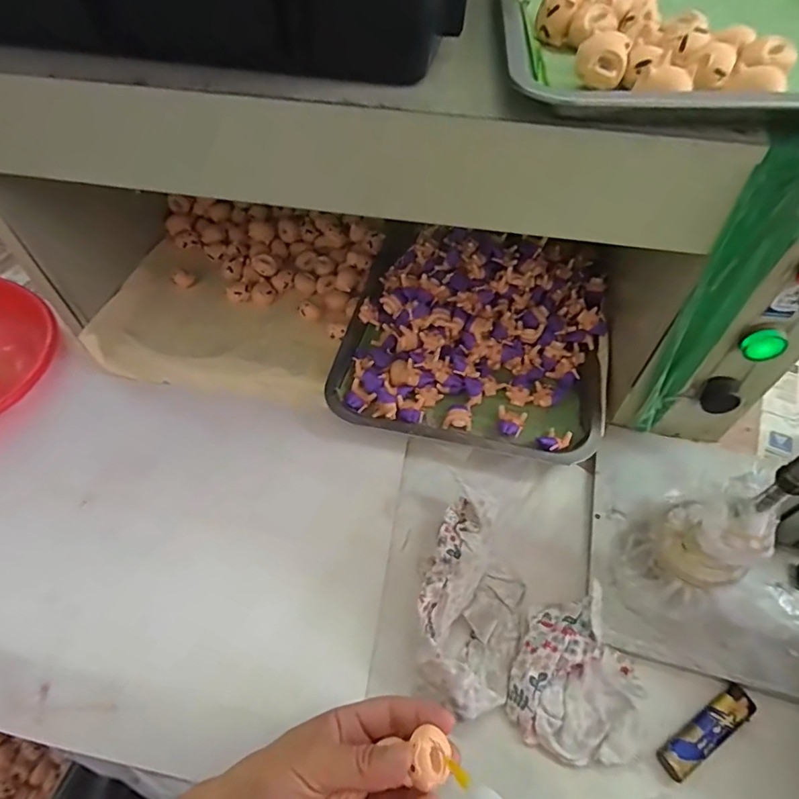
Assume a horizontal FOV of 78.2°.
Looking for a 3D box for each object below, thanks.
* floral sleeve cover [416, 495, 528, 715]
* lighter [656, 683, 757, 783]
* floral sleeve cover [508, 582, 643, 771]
[{"bbox_3d":[0.058,0.152,0.375,0.080,0.040,0.159,12,58,9],"label":"floral sleeve cover"},{"bbox_3d":[0.212,0.227,0.336,0.081,0.011,0.022,-26,60,-18],"label":"lighter"},{"bbox_3d":[0.131,0.197,0.353,0.088,0.025,0.108,23,58,14],"label":"floral sleeve cover"}]

